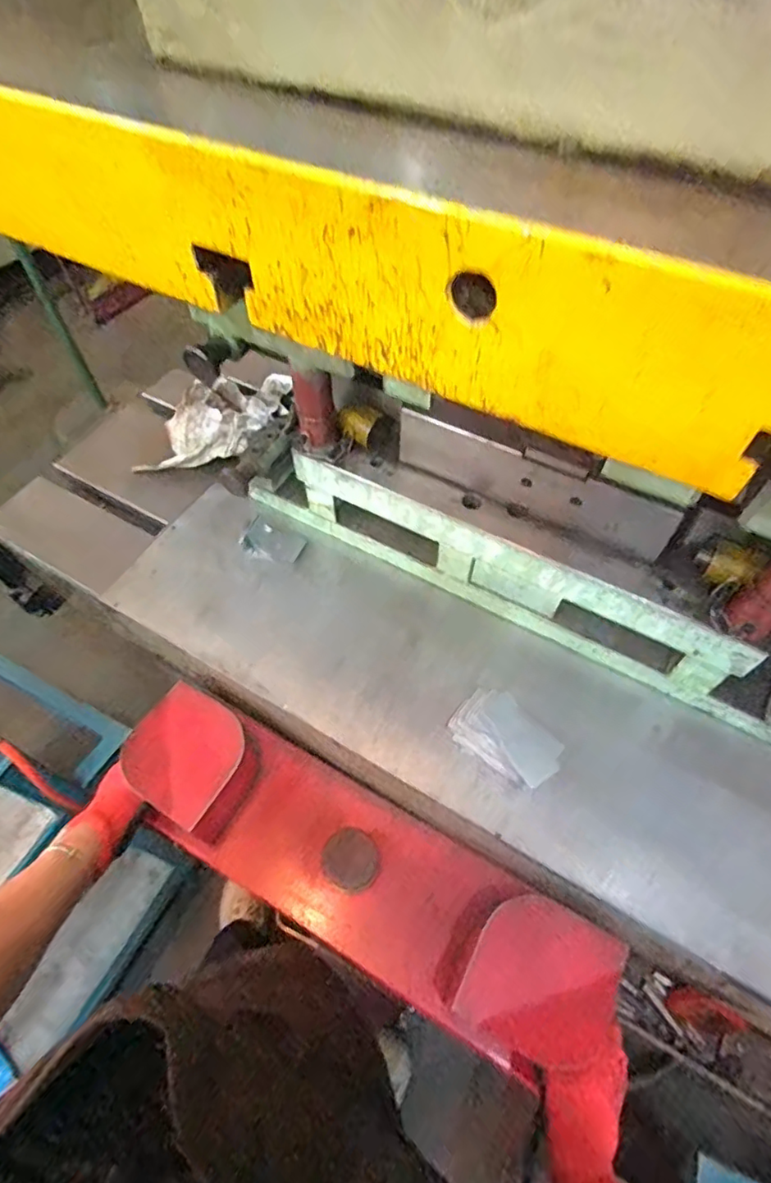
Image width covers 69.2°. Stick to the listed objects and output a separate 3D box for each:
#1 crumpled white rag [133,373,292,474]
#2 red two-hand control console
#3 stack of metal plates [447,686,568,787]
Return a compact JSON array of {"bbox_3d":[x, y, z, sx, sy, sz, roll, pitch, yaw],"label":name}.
[{"bbox_3d":[-0.247,-0.250,0.810,0.220,0.050,0.147,-6,57,-4],"label":"crumpled white rag"},{"bbox_3d":[-0.039,0.274,0.572,0.499,0.105,0.147,26,60,15],"label":"red two-hand control console"},{"bbox_3d":[0.119,0.149,0.561,0.107,0.051,0.061,37,64,22],"label":"stack of metal plates"}]

